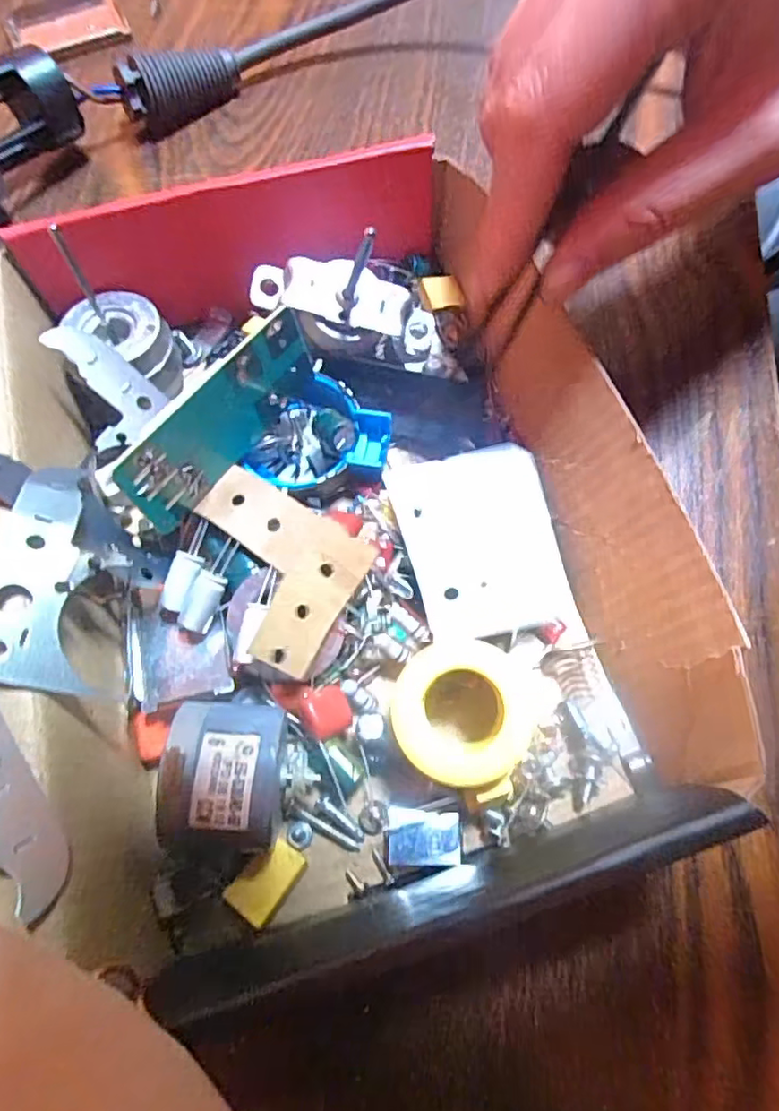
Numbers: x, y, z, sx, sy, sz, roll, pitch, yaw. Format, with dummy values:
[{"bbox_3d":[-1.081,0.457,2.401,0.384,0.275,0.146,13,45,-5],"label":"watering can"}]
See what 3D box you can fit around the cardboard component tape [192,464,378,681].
[{"bbox_3d":[-0.034,0.001,0.157,0.051,0.010,0.039,29,77,17],"label":"cardboard component tape"}]

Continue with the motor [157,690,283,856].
[{"bbox_3d":[-0.037,0.048,0.138,0.024,0.025,0.034,-1,69,1],"label":"motor"}]

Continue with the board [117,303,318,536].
[{"bbox_3d":[-0.045,-0.037,0.161,0.008,0.023,0.065,33,73,13],"label":"board"}]

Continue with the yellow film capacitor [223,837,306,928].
[{"bbox_3d":[-0.029,0.078,0.144,0.012,0.008,0.017,37,74,14],"label":"yellow film capacitor"}]

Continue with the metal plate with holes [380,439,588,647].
[{"bbox_3d":[0.026,-0.007,0.169,0.043,0.005,0.062,-12,80,-13],"label":"metal plate with holes"}]

